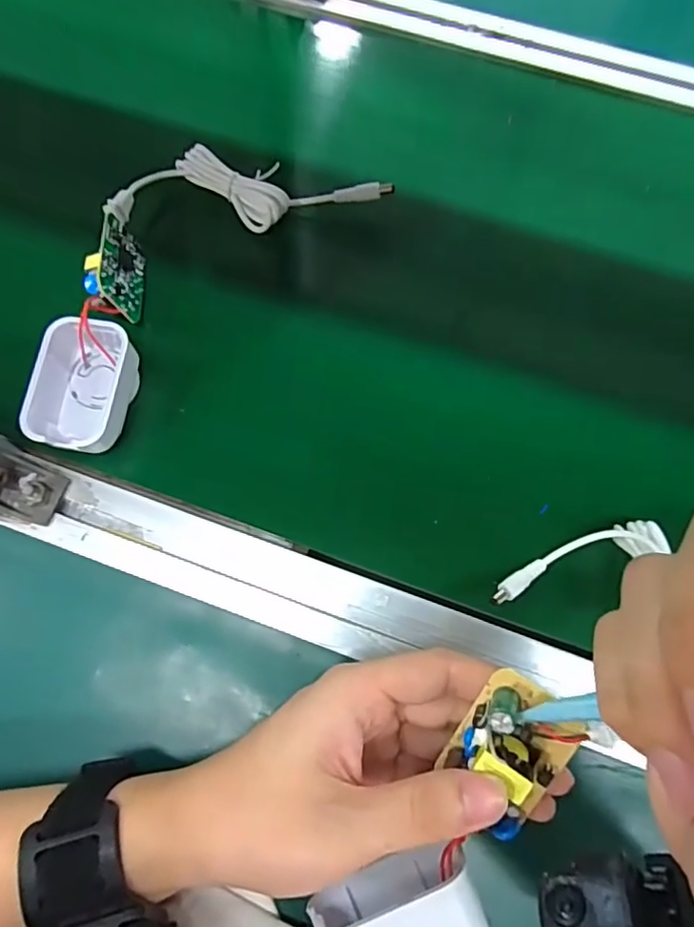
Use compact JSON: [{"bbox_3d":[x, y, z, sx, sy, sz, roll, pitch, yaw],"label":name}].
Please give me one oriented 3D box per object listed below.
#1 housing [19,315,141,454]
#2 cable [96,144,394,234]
[{"bbox_3d":[-0.144,-0.040,0.318,0.044,0.037,0.070,8,70,2],"label":"housing"},{"bbox_3d":[-0.062,-0.180,0.373,0.172,0.022,0.053,-6,70,-3],"label":"cable"}]

